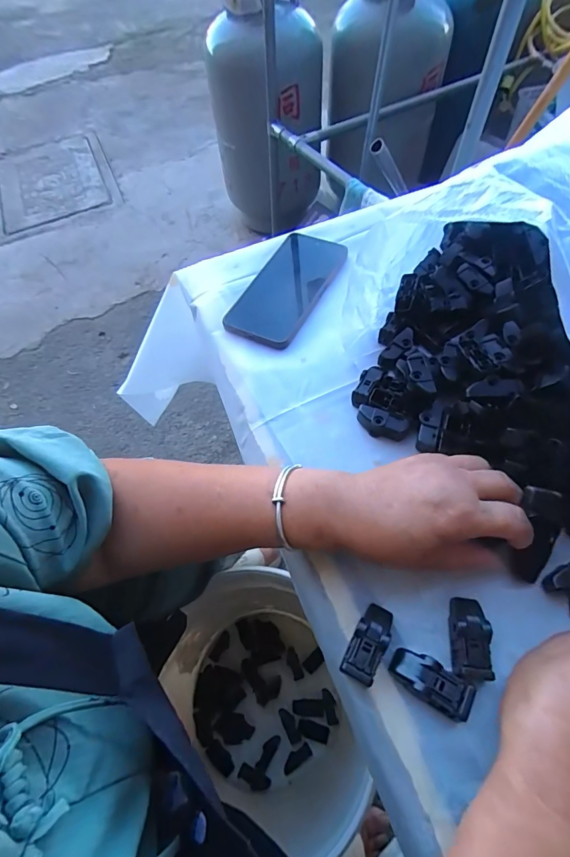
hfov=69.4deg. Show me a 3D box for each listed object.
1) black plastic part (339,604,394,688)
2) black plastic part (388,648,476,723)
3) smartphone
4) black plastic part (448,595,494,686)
[{"bbox_3d":[0.057,0.145,0.279,0.022,0.016,0.050,26,65,16],"label":"black plastic part"},{"bbox_3d":[0.094,0.164,0.267,0.049,0.016,0.022,30,67,18],"label":"black plastic part"},{"bbox_3d":[0.003,-0.161,0.459,0.083,0.010,0.164,26,65,16],"label":"smartphone"},{"bbox_3d":[0.124,0.141,0.277,0.025,0.011,0.050,3,61,4],"label":"black plastic part"}]

